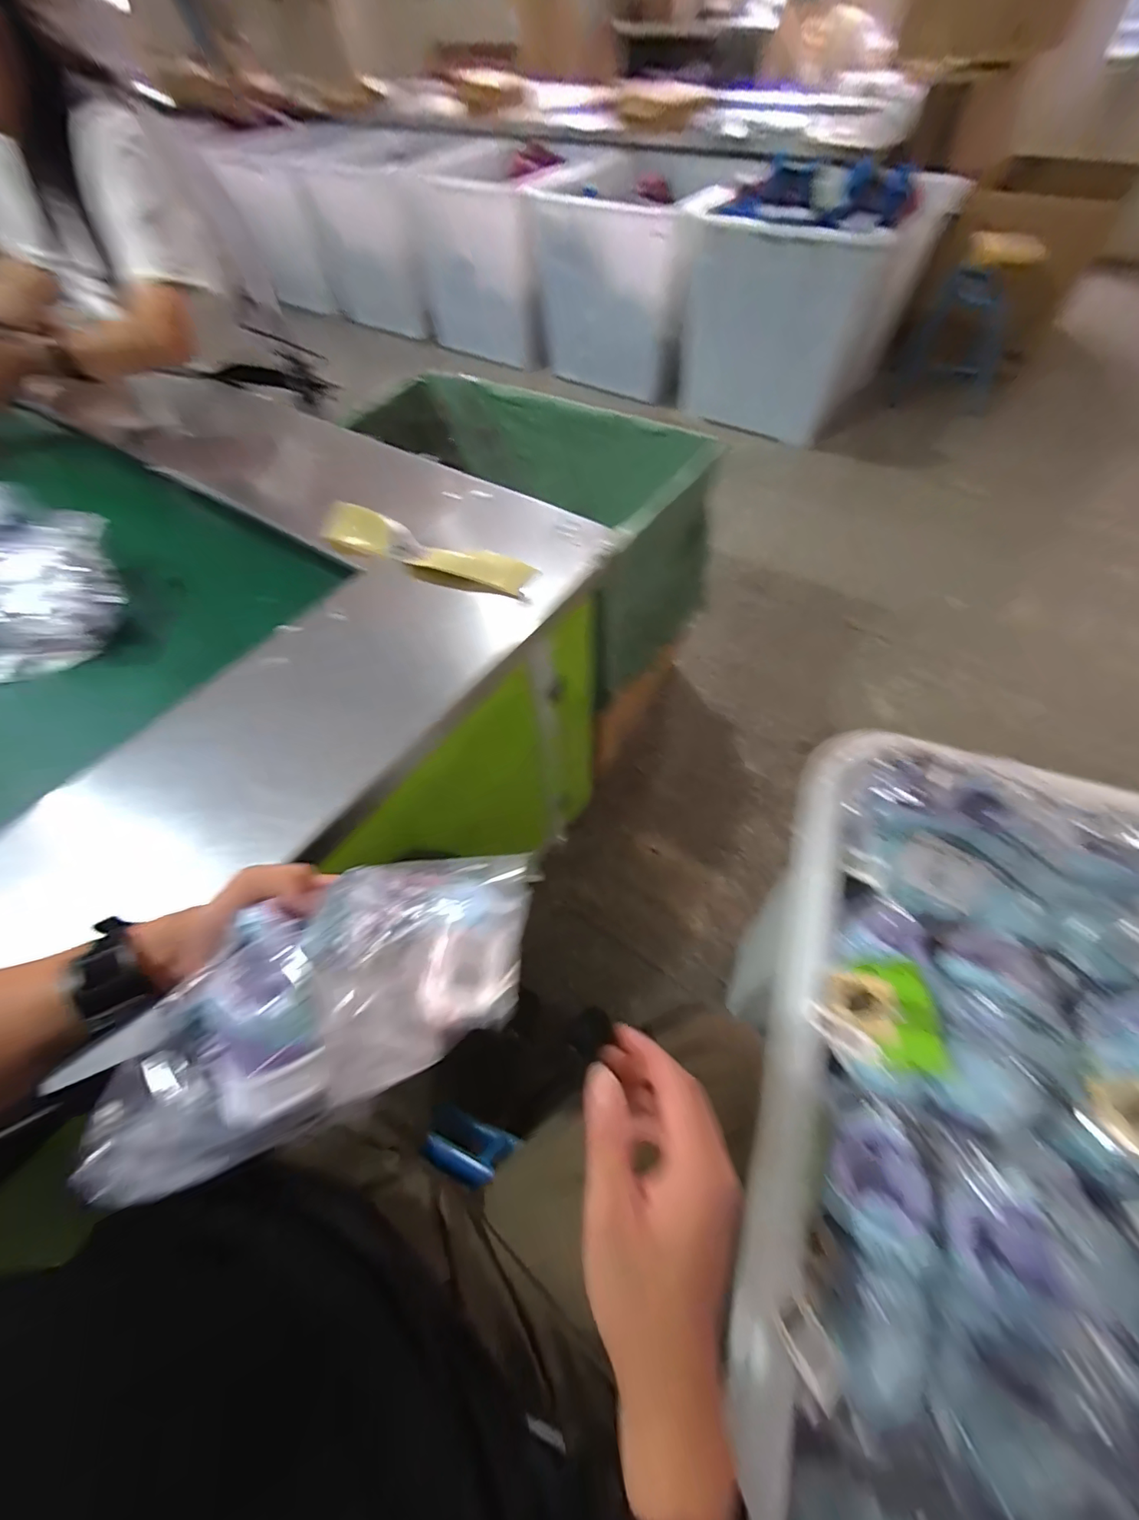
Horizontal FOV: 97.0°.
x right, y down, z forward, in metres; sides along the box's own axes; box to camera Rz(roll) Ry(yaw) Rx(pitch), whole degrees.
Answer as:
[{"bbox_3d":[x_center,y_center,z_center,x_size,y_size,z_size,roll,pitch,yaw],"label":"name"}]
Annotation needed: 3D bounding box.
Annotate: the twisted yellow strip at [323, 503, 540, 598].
[{"bbox_3d":[-0.191,-0.272,0.654,0.301,0.038,0.056,21,61,15],"label":"twisted yellow strip"}]

